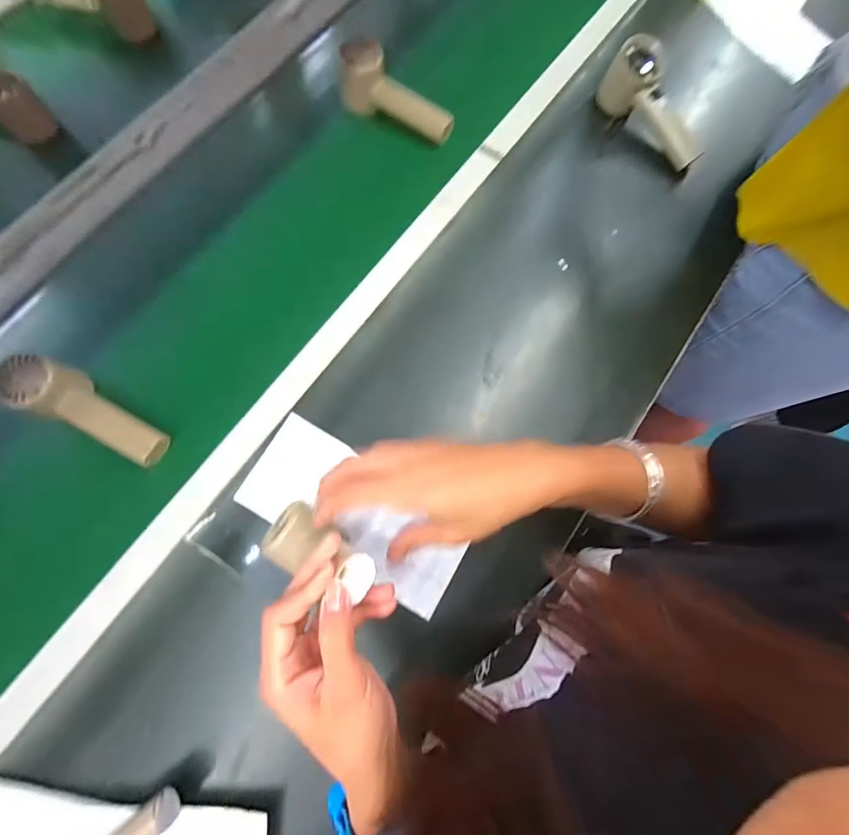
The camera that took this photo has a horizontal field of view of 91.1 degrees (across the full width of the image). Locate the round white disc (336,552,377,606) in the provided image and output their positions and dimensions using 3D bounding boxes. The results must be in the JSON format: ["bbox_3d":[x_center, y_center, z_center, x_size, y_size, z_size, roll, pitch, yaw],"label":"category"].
[{"bbox_3d":[-0.041,0.097,0.256,0.021,0.007,0.024,32,76,9],"label":"round white disc"}]

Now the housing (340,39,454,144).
[{"bbox_3d":[-0.033,-0.398,0.510,0.142,0.055,0.058,22,75,6],"label":"housing"}]

